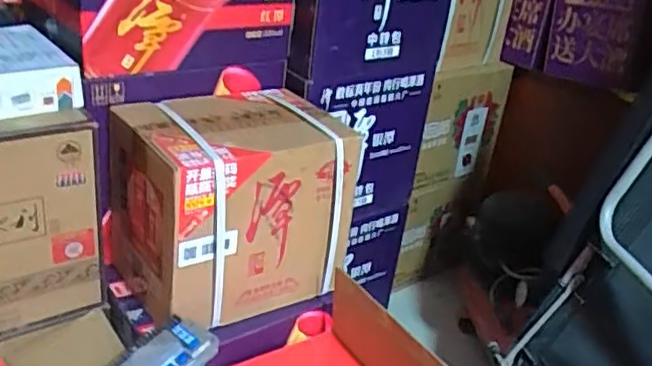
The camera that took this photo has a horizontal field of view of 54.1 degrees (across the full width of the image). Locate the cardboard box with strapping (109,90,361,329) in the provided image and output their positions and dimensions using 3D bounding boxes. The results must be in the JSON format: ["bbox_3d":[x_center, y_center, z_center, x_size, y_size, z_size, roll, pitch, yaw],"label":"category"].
[{"bbox_3d":[-0.147,0.042,1.014,0.341,0.297,0.208,-9,32,-29],"label":"cardboard box with strapping"}]

